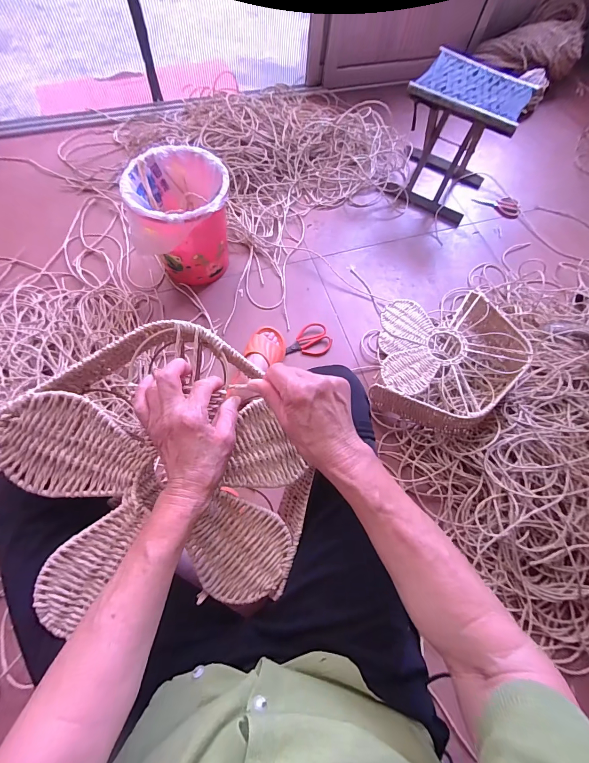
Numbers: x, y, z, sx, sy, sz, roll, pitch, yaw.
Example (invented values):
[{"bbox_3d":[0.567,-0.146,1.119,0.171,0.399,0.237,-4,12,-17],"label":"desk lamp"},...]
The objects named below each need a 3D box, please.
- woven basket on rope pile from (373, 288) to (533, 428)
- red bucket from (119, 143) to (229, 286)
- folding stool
[{"bbox_3d":[0.392,-0.058,0.888,0.345,0.159,0.363,7,67,11],"label":"woven basket on rope pile"},{"bbox_3d":[-0.296,-0.431,0.936,0.237,0.271,0.237,1,68,-3],"label":"red bucket"},{"bbox_3d":[0.502,-0.769,1.102,0.305,0.330,0.270,28,69,8],"label":"folding stool"}]

